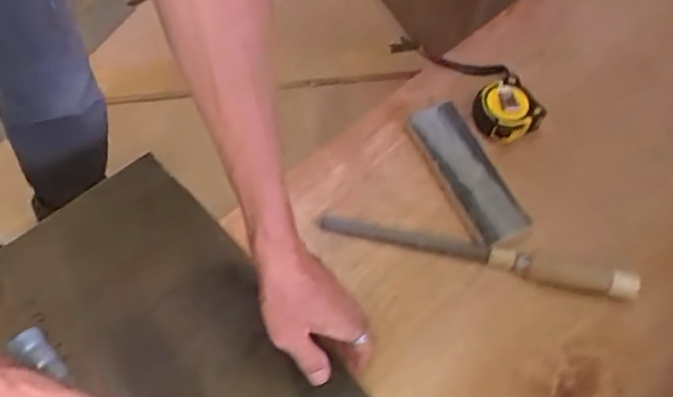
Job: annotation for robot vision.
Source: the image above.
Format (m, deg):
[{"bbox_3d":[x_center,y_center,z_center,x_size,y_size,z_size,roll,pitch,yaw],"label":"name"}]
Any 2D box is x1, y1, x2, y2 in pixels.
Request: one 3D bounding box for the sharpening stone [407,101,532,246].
[{"bbox_3d":[0.149,-0.035,0.691,0.064,0.020,0.181,-22,63,-15],"label":"sharpening stone"}]

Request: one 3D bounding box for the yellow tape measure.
[{"bbox_3d":[0.204,-0.108,0.721,0.066,0.044,0.073,-23,63,-15],"label":"yellow tape measure"}]

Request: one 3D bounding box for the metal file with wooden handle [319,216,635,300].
[{"bbox_3d":[0.156,0.060,0.659,0.346,0.032,0.027,11,61,2],"label":"metal file with wooden handle"}]

